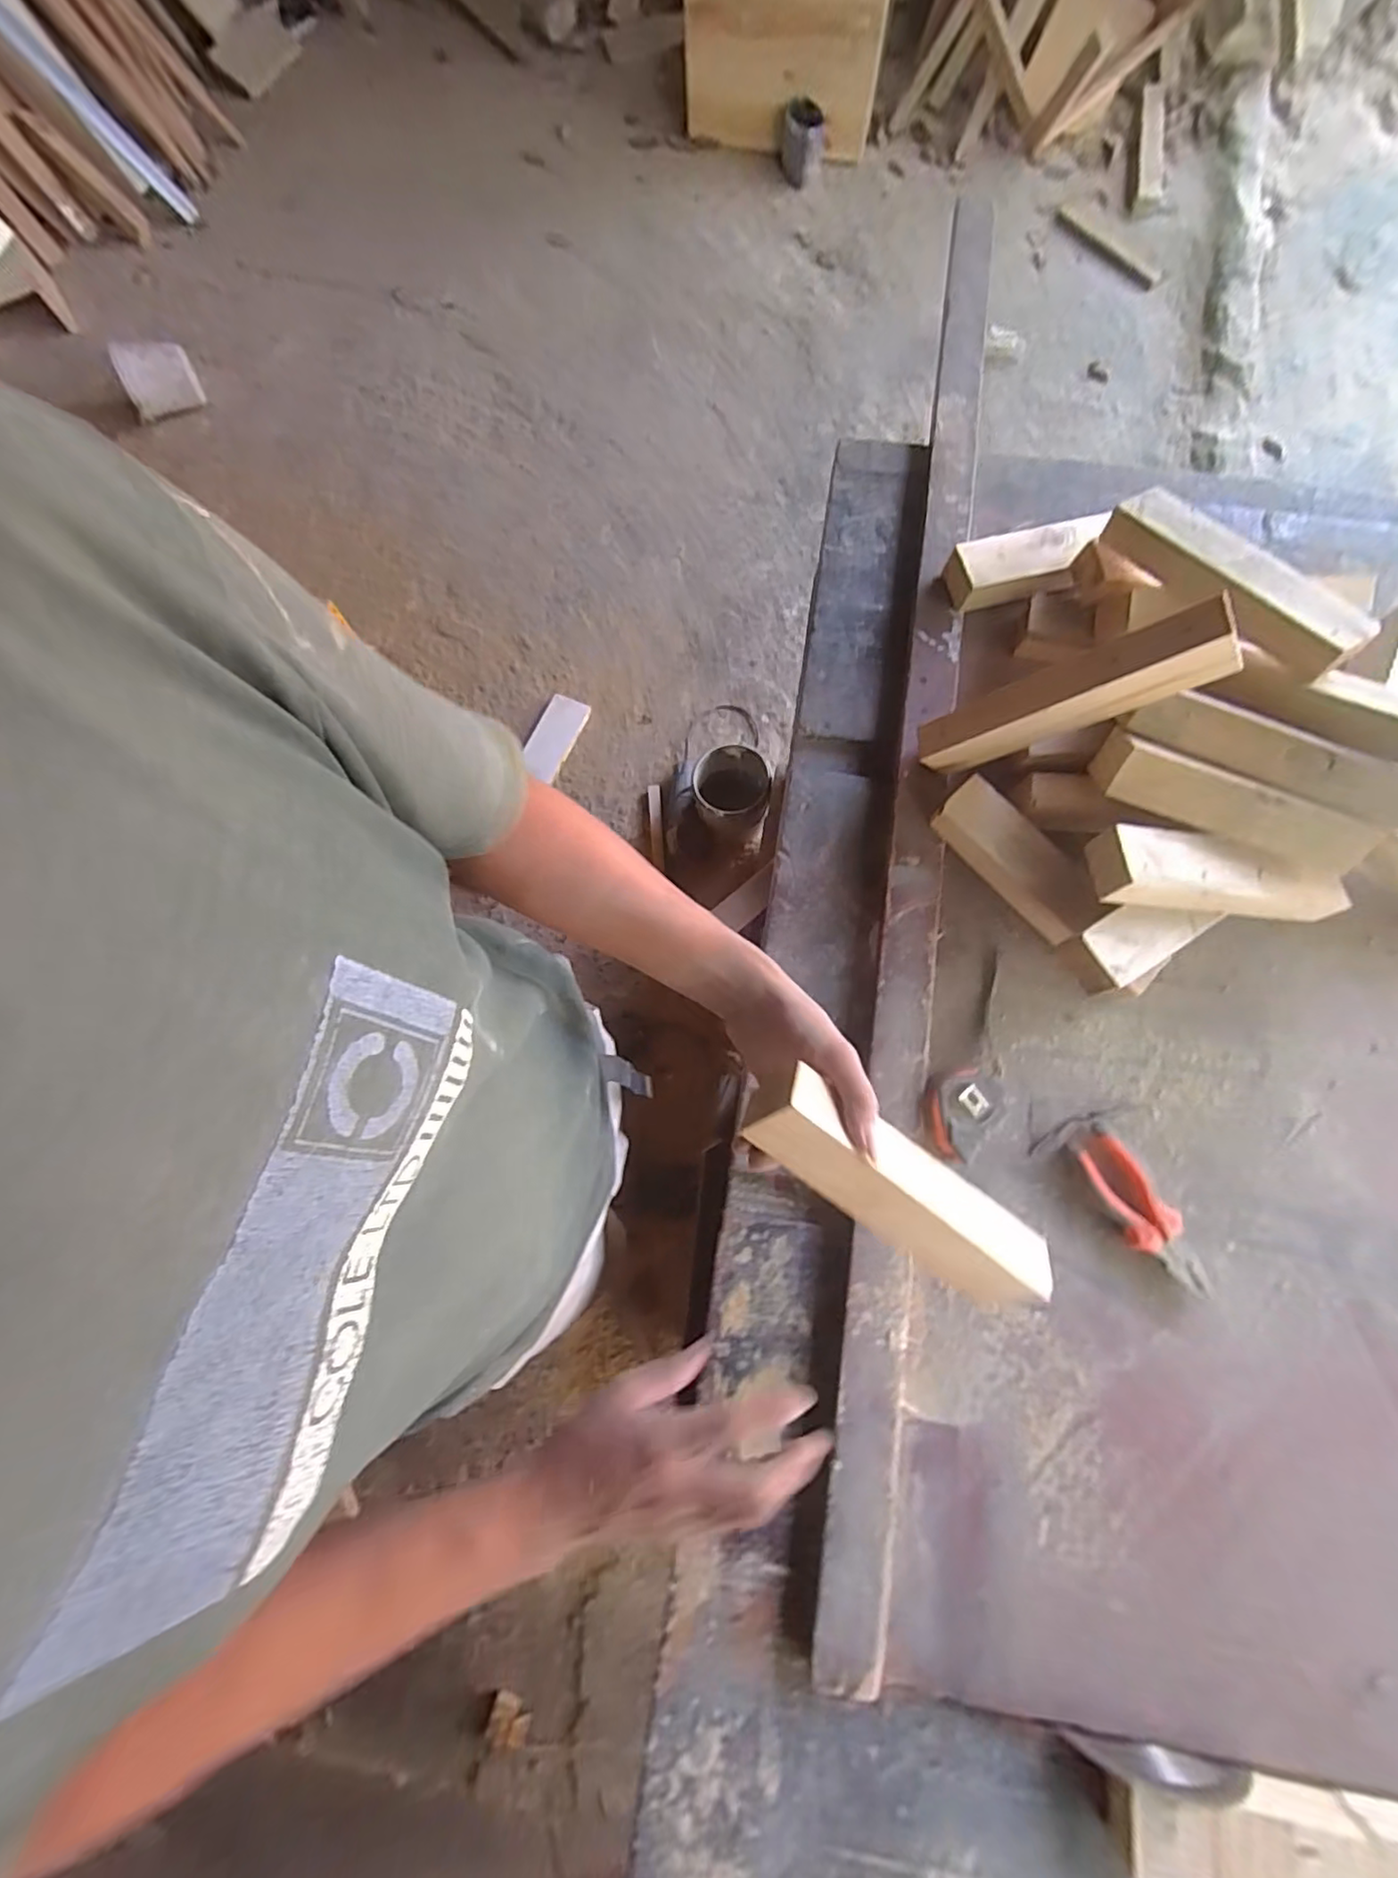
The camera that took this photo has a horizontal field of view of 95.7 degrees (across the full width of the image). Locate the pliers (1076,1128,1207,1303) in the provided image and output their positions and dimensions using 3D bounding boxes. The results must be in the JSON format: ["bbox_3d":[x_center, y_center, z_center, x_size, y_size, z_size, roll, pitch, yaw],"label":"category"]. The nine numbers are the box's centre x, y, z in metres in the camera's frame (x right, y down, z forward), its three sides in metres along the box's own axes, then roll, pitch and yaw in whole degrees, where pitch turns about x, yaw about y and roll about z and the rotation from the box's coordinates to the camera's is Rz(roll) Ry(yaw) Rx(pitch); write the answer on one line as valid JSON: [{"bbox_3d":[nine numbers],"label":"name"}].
[{"bbox_3d":[0.399,0.248,0.573,0.048,0.019,0.153,-28,77,-5],"label":"pliers"}]

